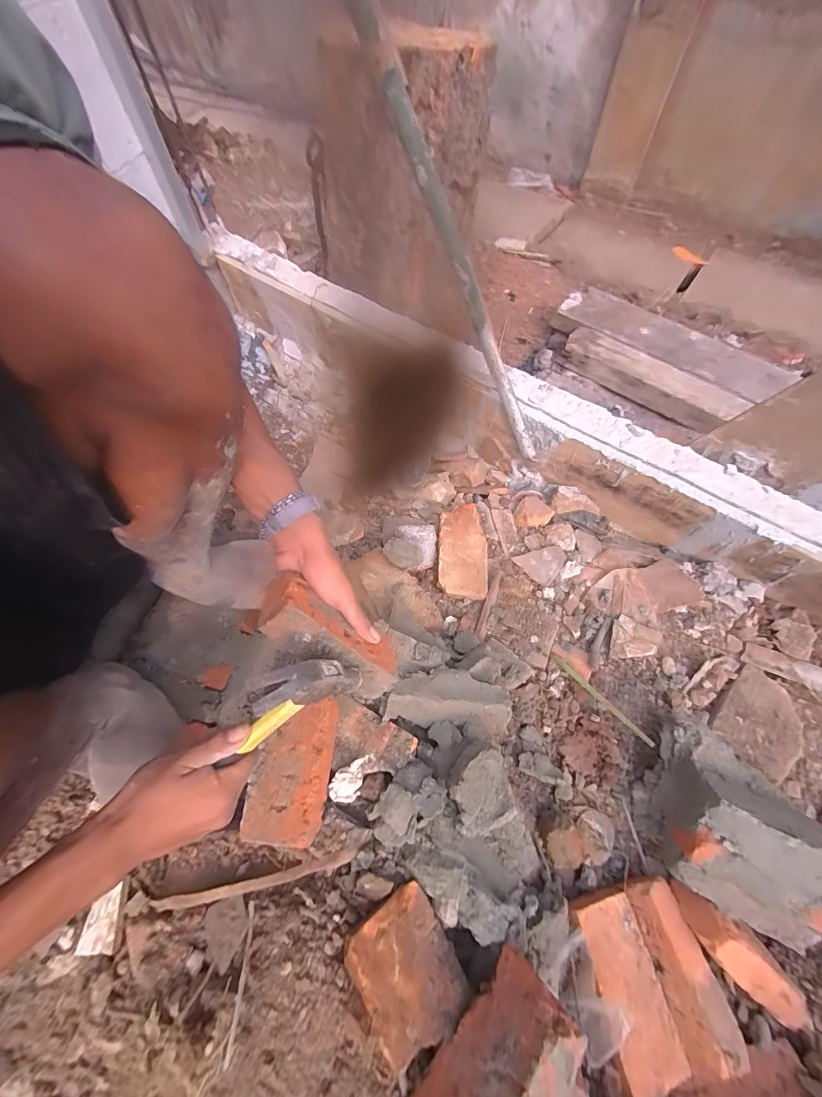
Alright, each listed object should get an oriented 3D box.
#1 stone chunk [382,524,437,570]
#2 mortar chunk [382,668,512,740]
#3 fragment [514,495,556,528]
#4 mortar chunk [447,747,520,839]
[{"bbox_3d":[0.007,-0.008,0.700,0.075,0.073,0.107,33,69,17],"label":"stone chunk"},{"bbox_3d":[0.048,0.204,0.519,0.167,0.063,0.074,6,64,6],"label":"mortar chunk"},{"bbox_3d":[0.252,-0.075,0.787,0.069,0.028,0.066,-1,64,2],"label":"fragment"},{"bbox_3d":[0.080,0.282,0.444,0.067,0.042,0.072,-13,64,-4],"label":"mortar chunk"}]

